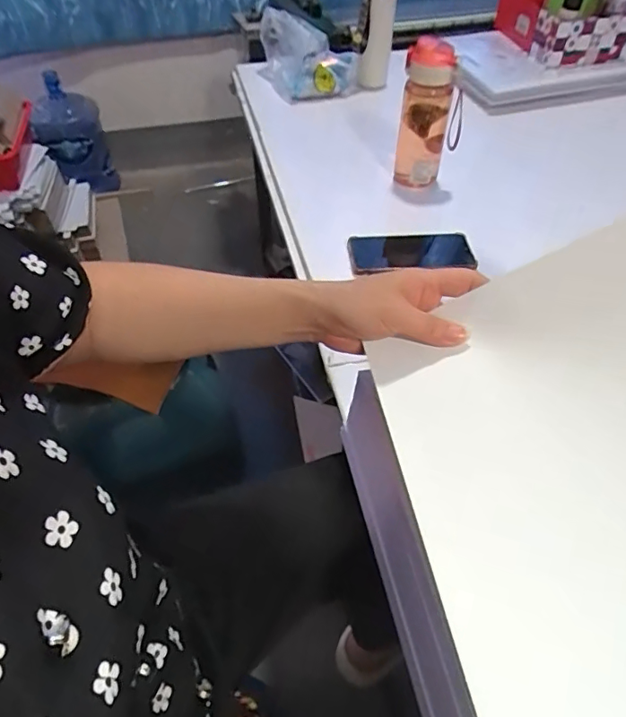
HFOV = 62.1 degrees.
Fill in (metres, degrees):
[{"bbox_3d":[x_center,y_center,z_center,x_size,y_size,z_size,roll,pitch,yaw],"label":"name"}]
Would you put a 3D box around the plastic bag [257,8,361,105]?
[{"bbox_3d":[-0.013,-0.643,1.092,0.164,0.111,0.226,-19,50,-15],"label":"plastic bag"}]

